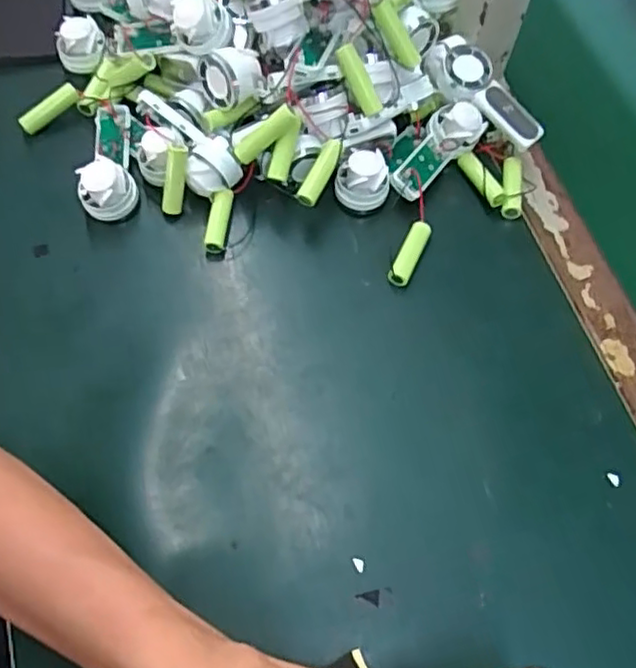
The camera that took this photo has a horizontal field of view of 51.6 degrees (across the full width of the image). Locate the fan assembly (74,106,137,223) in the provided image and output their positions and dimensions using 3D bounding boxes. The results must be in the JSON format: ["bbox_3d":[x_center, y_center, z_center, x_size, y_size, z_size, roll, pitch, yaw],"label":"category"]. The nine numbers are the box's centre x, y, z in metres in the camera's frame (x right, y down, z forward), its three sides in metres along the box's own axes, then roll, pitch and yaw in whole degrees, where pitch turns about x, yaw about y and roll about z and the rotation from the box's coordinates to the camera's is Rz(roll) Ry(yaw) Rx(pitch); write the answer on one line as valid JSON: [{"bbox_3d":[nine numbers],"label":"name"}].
[{"bbox_3d":[-0.157,-0.133,0.492,0.037,0.032,0.098,-7,65,-5],"label":"fan assembly"}]

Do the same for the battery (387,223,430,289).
[{"bbox_3d":[0.066,-0.058,0.472,0.015,0.012,0.052,24,66,9],"label":"battery"}]

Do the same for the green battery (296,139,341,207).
[{"bbox_3d":[0.003,-0.115,0.464,0.014,0.014,0.051,23,76,9],"label":"green battery"}]

